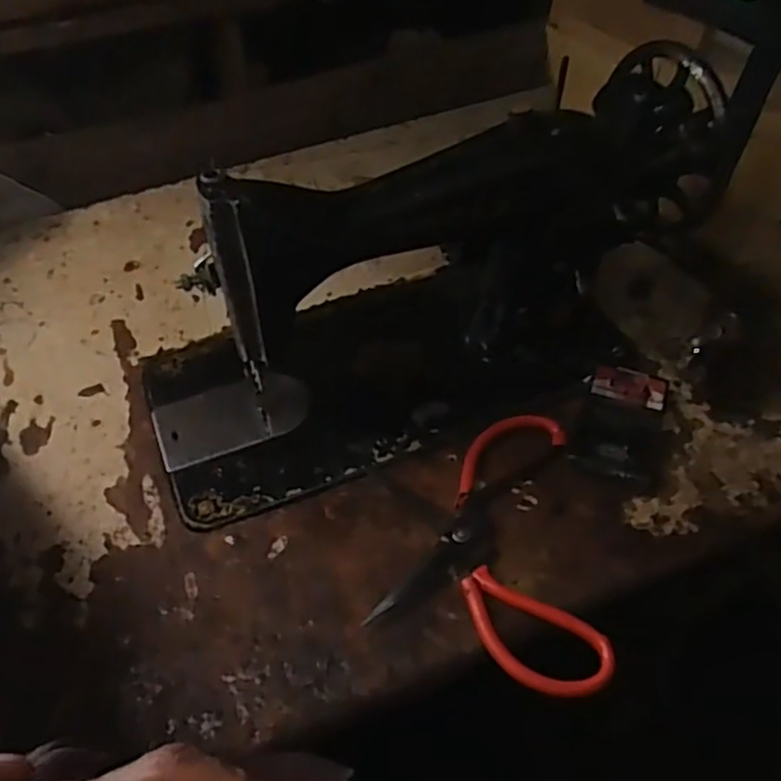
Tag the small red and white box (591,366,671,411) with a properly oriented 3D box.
[{"bbox_3d":[0.182,-0.003,0.541,0.053,0.012,0.032,20,54,18],"label":"small red and white box"}]

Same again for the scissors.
[{"bbox_3d":[0.065,0.094,0.469,0.136,0.014,0.195,4,50,5],"label":"scissors"}]

